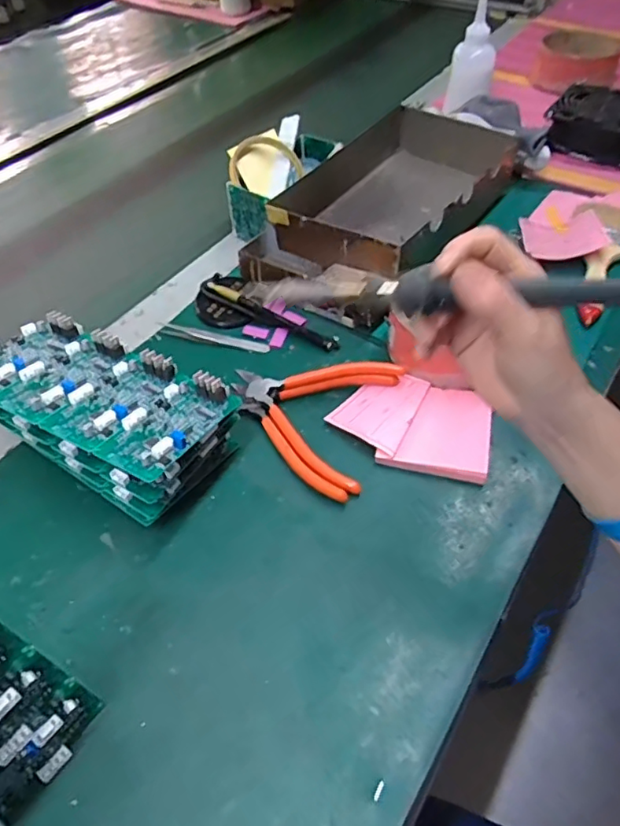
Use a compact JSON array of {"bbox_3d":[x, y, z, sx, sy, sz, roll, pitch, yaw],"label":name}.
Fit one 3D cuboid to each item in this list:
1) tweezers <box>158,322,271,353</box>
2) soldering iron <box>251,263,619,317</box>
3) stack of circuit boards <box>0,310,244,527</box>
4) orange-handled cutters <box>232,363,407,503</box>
[{"bbox_3d":[-0.093,-0.073,0.563,0.110,0.010,0.013,11,51,13],"label":"tweezers"},{"bbox_3d":[0.071,-0.057,0.279,0.193,0.030,0.021,1,50,4],"label":"soldering iron"},{"bbox_3d":[-0.163,0.000,0.455,0.193,0.079,0.101,22,54,21],"label":"stack of circuit boards"},{"bbox_3d":[-0.005,-0.004,0.487,0.130,0.013,0.140,13,52,15],"label":"orange-handled cutters"}]

